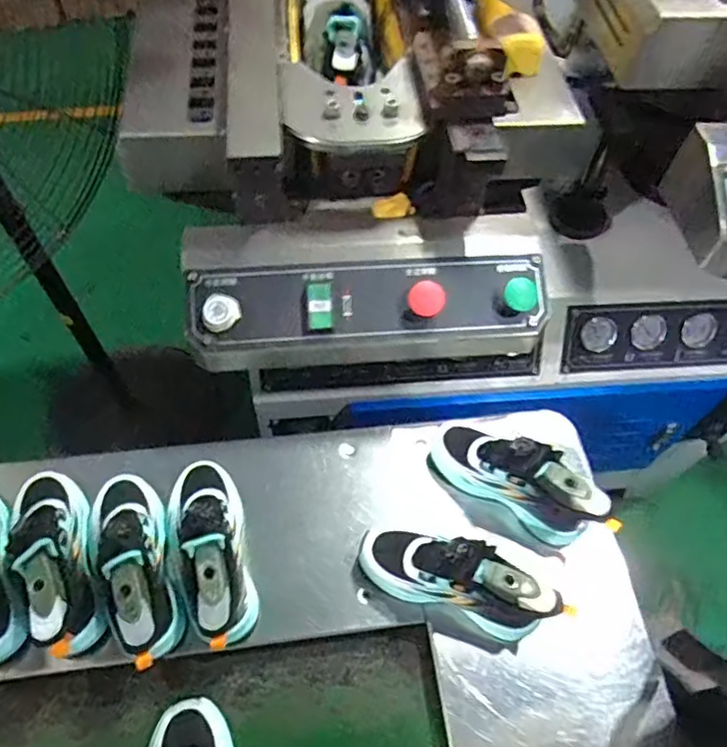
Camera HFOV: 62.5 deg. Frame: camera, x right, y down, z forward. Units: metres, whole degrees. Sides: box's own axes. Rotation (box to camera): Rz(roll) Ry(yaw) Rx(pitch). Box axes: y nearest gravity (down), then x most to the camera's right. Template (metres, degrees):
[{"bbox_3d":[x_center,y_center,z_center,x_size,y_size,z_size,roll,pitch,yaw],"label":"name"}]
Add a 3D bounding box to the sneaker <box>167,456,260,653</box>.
[{"bbox_3d":[-0.161,0.178,0.625,0.080,0.108,0.204,-14,60,-12],"label":"sneaker"}]

